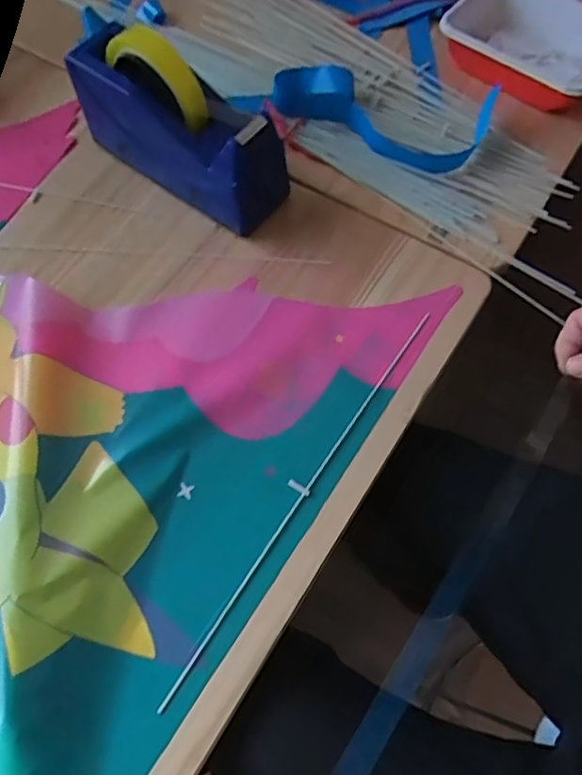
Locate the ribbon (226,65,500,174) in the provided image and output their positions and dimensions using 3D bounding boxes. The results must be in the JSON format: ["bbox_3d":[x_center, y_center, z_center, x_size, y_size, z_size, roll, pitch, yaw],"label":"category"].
[{"bbox_3d":[0.056,-0.270,0.571,0.242,0.032,0.082,19,68,10],"label":"ribbon"}]

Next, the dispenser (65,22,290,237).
[{"bbox_3d":[-0.095,-0.234,0.514,0.208,0.110,0.072,38,73,17],"label":"dispenser"}]

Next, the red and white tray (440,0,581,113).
[{"bbox_3d":[0.237,-0.346,0.586,0.173,0.041,0.119,37,72,17],"label":"red and white tray"}]

